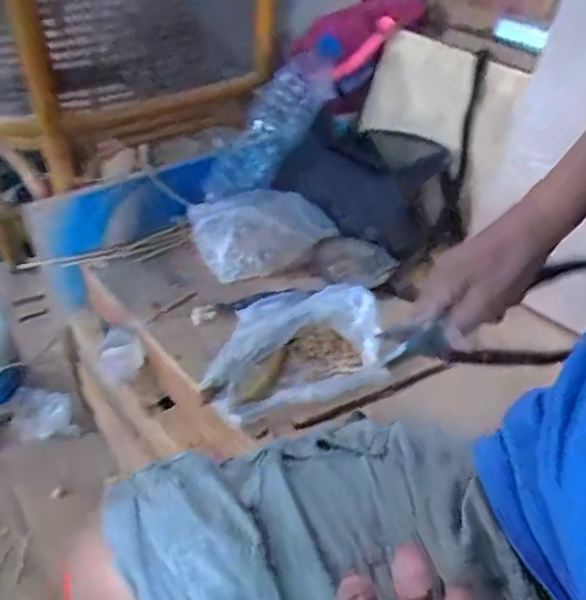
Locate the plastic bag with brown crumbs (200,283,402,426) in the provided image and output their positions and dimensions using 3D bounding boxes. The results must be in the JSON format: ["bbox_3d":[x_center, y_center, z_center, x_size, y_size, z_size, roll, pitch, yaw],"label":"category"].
[{"bbox_3d":[-0.005,0.038,0.594,0.185,0.047,0.147,-15,40,-19],"label":"plastic bag with brown crumbs"}]

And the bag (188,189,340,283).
[{"bbox_3d":[-0.033,-0.082,0.741,0.164,0.063,0.089,-13,39,-16],"label":"bag"}]

